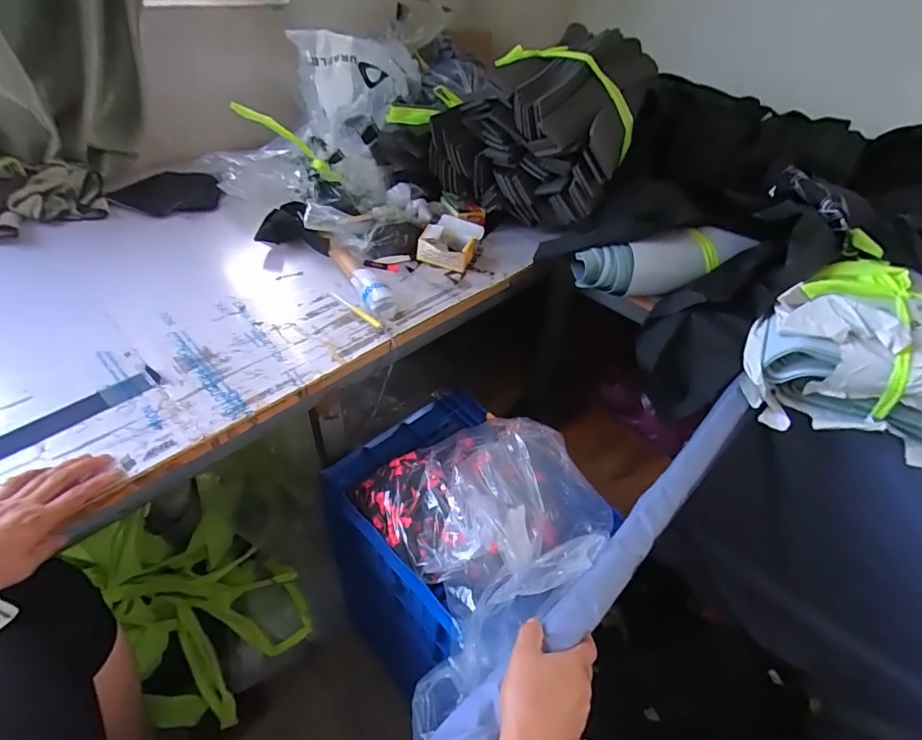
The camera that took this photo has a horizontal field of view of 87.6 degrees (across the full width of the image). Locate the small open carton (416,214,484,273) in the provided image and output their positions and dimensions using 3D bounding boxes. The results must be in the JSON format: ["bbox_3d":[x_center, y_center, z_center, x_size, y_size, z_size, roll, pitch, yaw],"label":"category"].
[{"bbox_3d":[-0.015,-0.257,0.961,0.099,0.055,0.150,16,43,11],"label":"small open carton"}]

